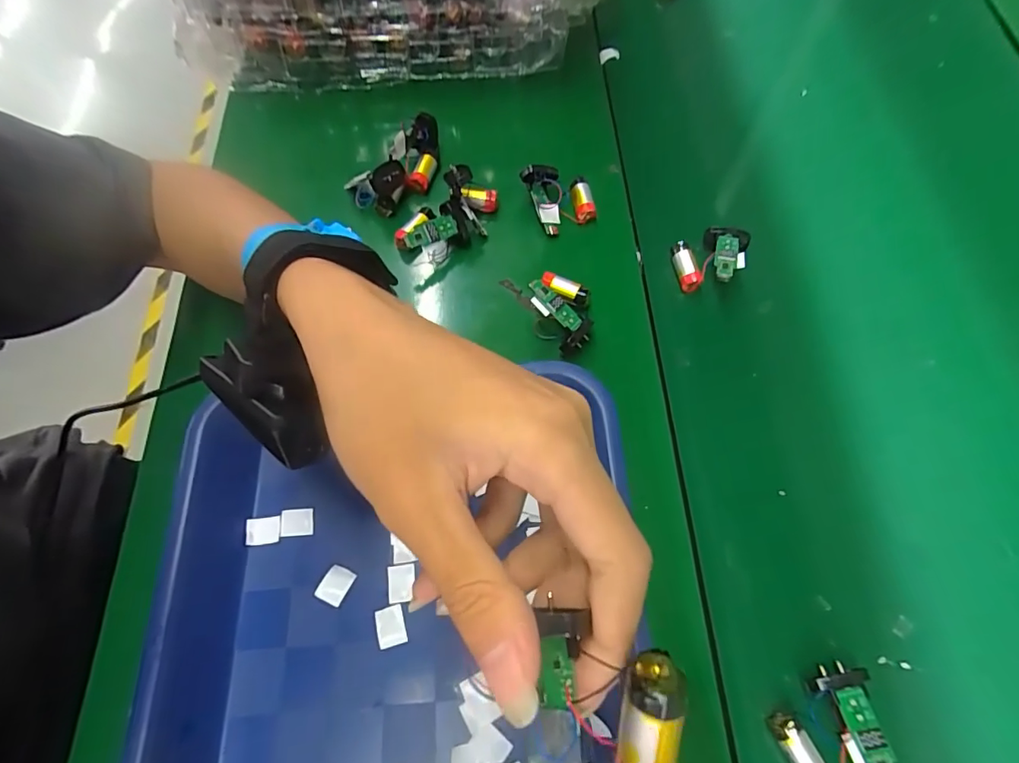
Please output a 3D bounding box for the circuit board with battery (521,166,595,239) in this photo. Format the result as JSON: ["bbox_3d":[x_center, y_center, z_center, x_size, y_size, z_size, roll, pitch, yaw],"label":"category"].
[{"bbox_3d":[0.041,-0.146,0.391,0.049,0.033,0.046,-25,70,-9],"label":"circuit board with battery"}]

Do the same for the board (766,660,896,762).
[{"bbox_3d":[0.168,0.182,0.260,0.053,0.022,0.054,-10,68,-3],"label":"board"}]

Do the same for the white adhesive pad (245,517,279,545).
[{"bbox_3d":[-0.148,0.089,0.296,0.019,0.004,0.015,-6,68,-2],"label":"white adhesive pad"}]

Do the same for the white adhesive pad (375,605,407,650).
[{"bbox_3d":[-0.067,0.138,0.278,0.015,0.004,0.020,-16,69,-5],"label":"white adhesive pad"}]

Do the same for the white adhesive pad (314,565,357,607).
[{"bbox_3d":[-0.100,0.117,0.285,0.016,0.004,0.020,25,71,11],"label":"white adhesive pad"}]

